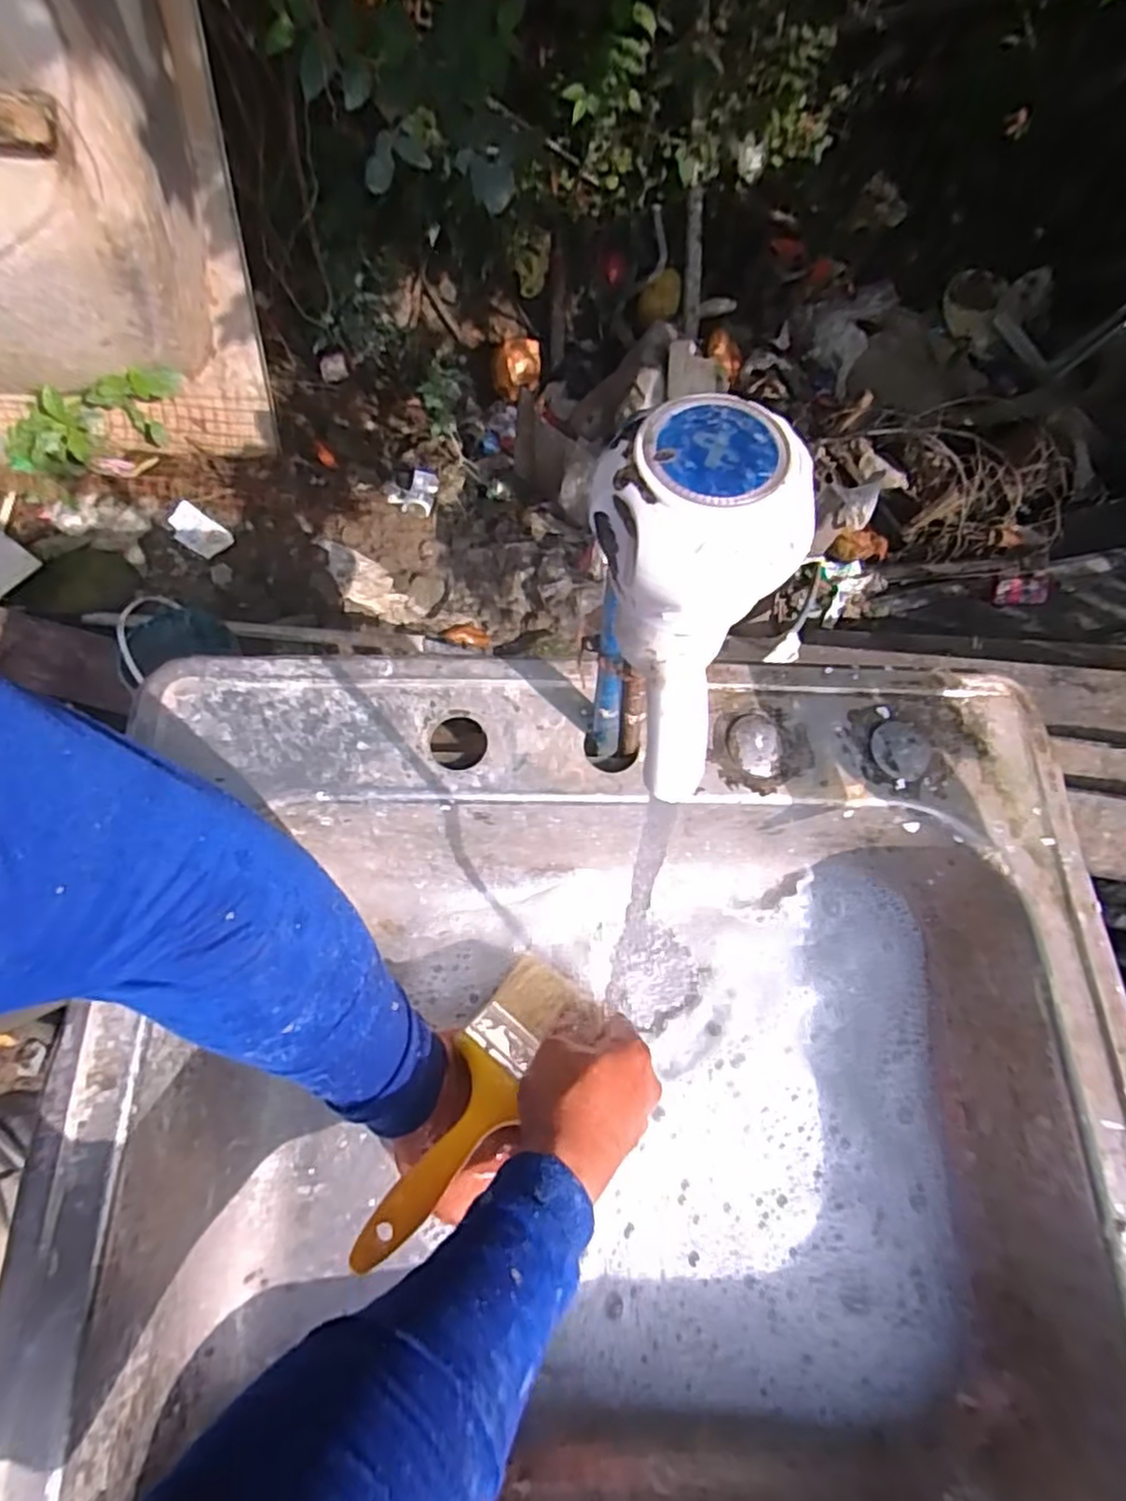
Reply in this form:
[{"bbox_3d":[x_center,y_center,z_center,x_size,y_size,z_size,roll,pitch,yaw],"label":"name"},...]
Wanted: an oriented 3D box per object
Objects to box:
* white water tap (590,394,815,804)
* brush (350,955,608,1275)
[{"bbox_3d":[0.027,-0.033,0.179,0.046,0.086,0.056,21,71,7],"label":"white water tap"},{"bbox_3d":[-0.050,0.220,0.451,0.063,0.023,0.218,30,37,10],"label":"brush"}]

